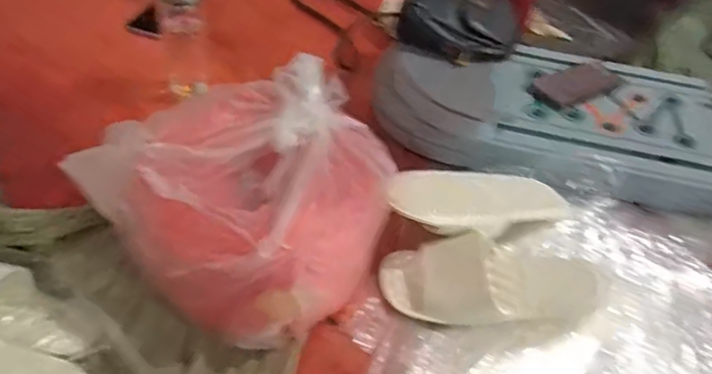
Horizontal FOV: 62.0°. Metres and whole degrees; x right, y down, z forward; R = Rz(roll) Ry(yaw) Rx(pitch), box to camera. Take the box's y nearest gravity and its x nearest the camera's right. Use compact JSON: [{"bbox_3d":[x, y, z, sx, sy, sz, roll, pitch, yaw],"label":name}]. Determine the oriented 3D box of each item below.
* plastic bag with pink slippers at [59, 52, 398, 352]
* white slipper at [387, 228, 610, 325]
[{"bbox_3d":[-0.106,0.003,0.675,0.276,0.157,0.296,37,53,26],"label":"plastic bag with pink slippers"},{"bbox_3d":[0.159,0.106,0.679,0.247,0.063,0.105,7,43,-1],"label":"white slipper"}]

